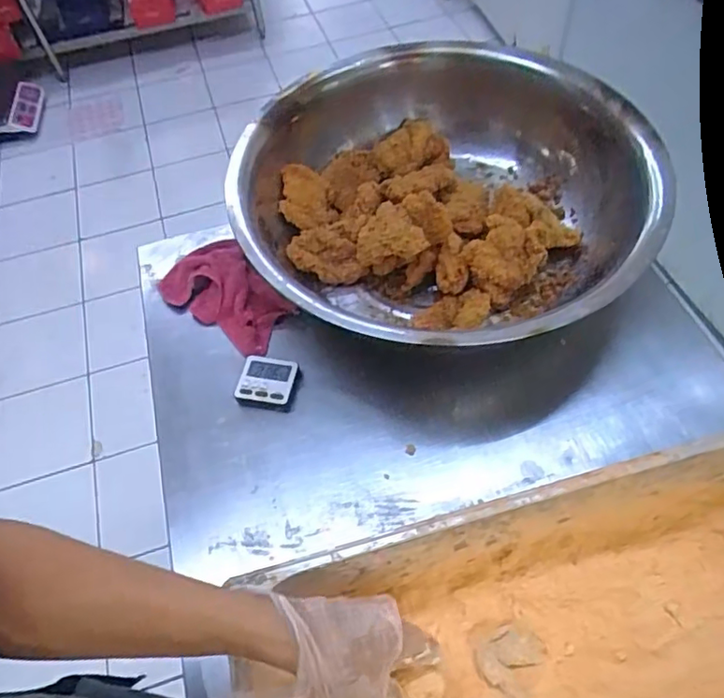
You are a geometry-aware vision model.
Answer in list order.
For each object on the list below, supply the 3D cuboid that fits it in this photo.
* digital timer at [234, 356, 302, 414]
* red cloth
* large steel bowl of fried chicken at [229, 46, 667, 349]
[{"bbox_3d":[-0.121,0.044,0.763,0.072,0.029,0.067,5,57,8],"label":"digital timer"},{"bbox_3d":[-0.195,-0.085,0.856,0.204,0.039,0.116,30,64,23],"label":"red cloth"},{"bbox_3d":[0.103,-0.194,0.820,0.550,0.167,0.506,-2,56,4],"label":"large steel bowl of fried chicken"}]

